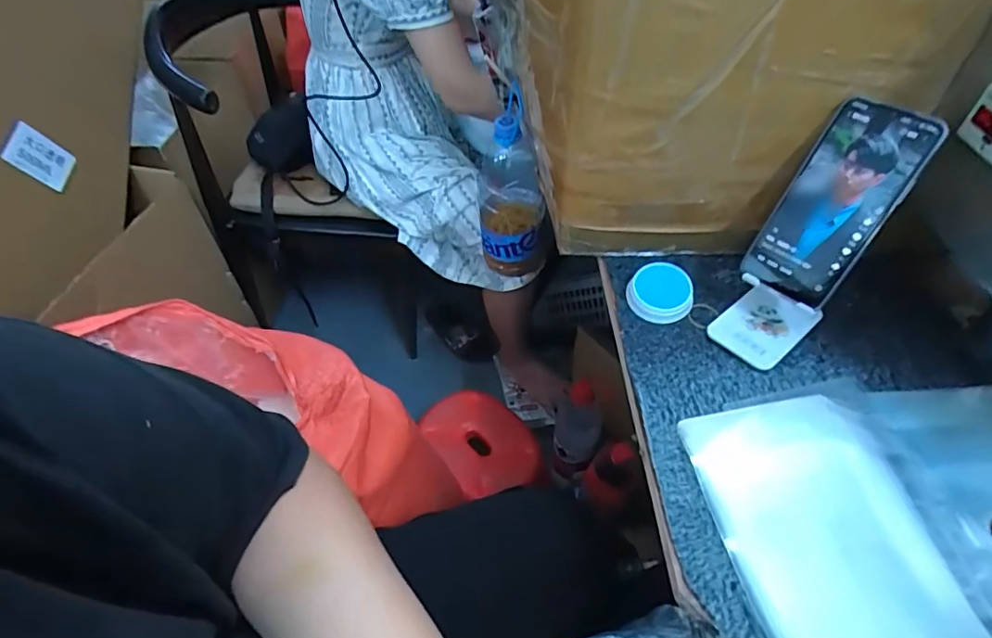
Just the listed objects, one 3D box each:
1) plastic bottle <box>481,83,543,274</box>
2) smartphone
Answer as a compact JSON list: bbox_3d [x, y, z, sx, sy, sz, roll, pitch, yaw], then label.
[{"bbox_3d":[0.026,-0.166,0.802,0.099,0.225,0.112,1,48,2],"label":"plastic bottle"},{"bbox_3d":[0.280,-0.094,0.443,0.009,0.160,0.079,-7,39,-48],"label":"smartphone"}]

